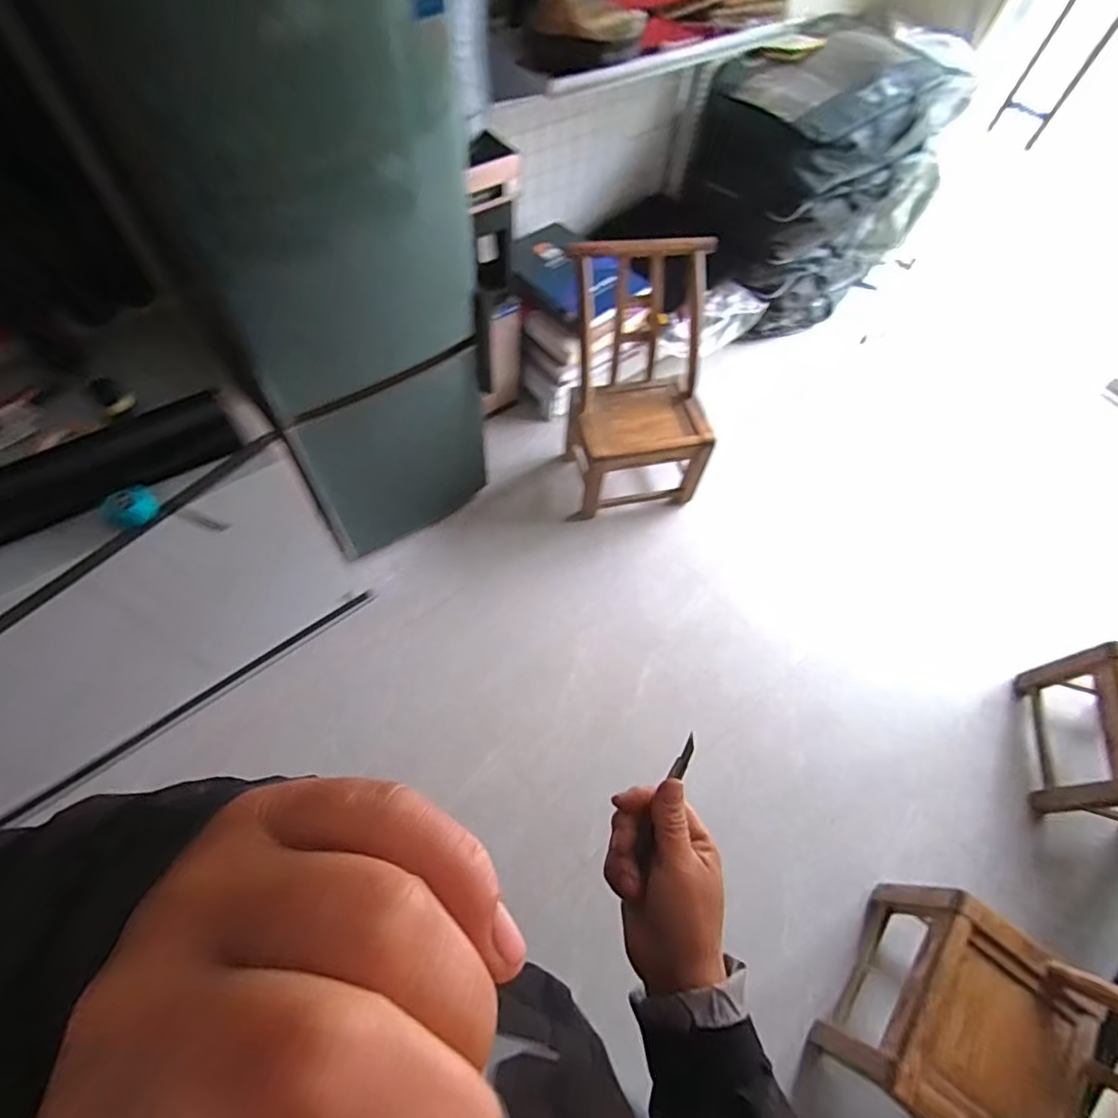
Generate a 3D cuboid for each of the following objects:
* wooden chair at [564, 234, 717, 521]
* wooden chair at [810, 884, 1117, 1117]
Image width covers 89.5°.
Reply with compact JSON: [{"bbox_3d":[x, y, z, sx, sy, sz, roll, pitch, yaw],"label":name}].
[{"bbox_3d":[0.237,-0.499,1.682,0.393,0.670,0.395,-10,63,-11],"label":"wooden chair"},{"bbox_3d":[0.846,0.868,0.944,0.427,0.672,0.419,38,65,14],"label":"wooden chair"}]

